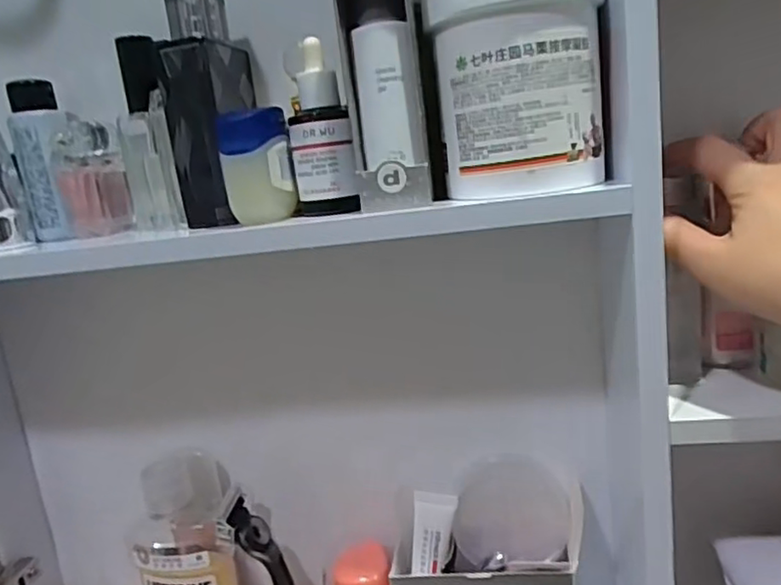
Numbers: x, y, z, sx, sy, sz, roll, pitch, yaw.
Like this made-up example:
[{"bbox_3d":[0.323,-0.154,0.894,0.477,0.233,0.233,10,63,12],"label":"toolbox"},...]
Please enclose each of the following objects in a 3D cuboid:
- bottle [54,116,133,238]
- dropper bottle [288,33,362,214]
[{"bbox_3d":[-0.193,-0.074,0.403,0.036,0.072,0.025,-13,14,-26],"label":"bottle"},{"bbox_3d":[-0.037,-0.091,0.348,0.040,0.092,0.030,-3,3,17],"label":"dropper bottle"}]

